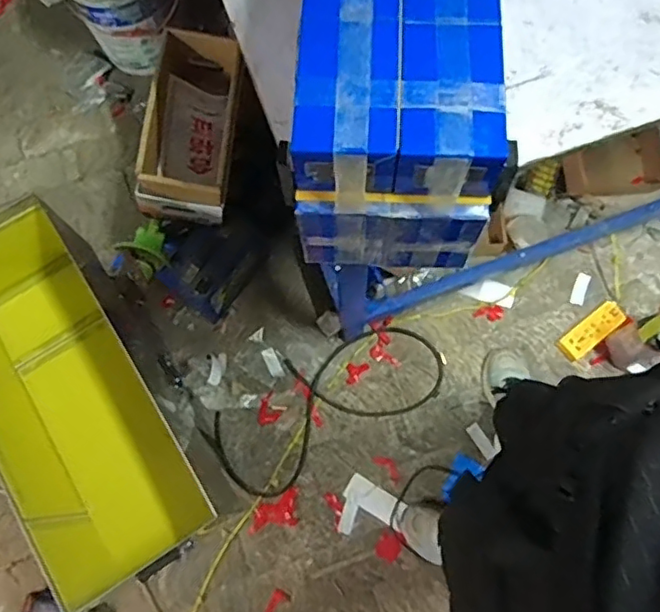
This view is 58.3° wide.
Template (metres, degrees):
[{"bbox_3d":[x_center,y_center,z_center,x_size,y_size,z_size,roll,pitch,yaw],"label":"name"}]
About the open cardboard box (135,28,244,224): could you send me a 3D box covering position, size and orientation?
[{"bbox_3d":[-0.313,-0.405,1.361,0.195,0.169,0.413,2,74,3],"label":"open cardboard box"}]

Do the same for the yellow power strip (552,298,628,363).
[{"bbox_3d":[0.640,0.059,1.448,0.180,0.046,0.067,-37,76,-10],"label":"yellow power strip"}]

